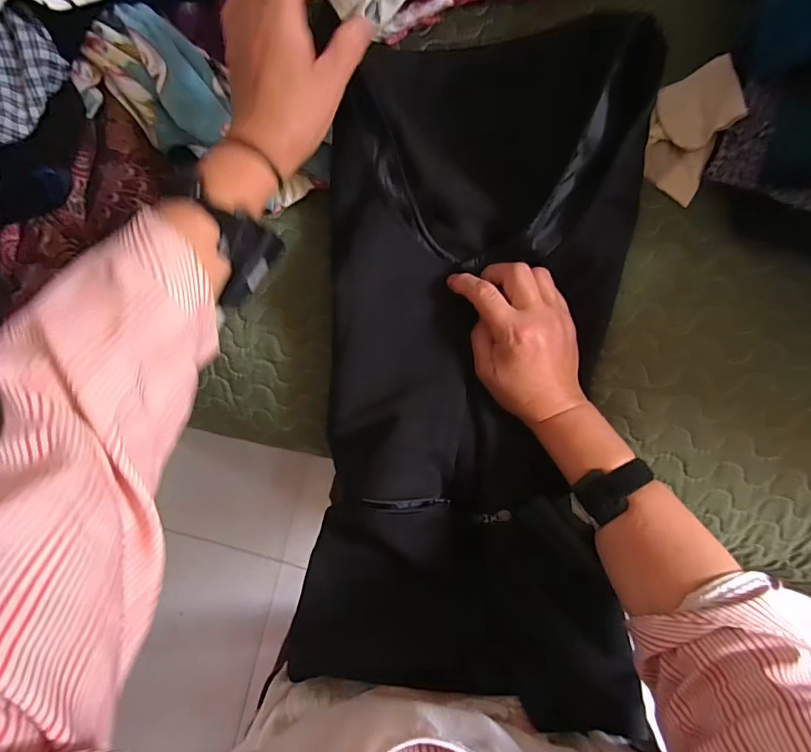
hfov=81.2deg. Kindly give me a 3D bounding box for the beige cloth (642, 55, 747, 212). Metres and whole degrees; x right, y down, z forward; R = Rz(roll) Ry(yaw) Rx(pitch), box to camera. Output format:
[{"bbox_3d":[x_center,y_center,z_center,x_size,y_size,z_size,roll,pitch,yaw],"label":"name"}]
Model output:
[{"bbox_3d":[0.236,-0.209,0.394,0.061,0.035,0.110,23,86,7],"label":"beige cloth"}]

